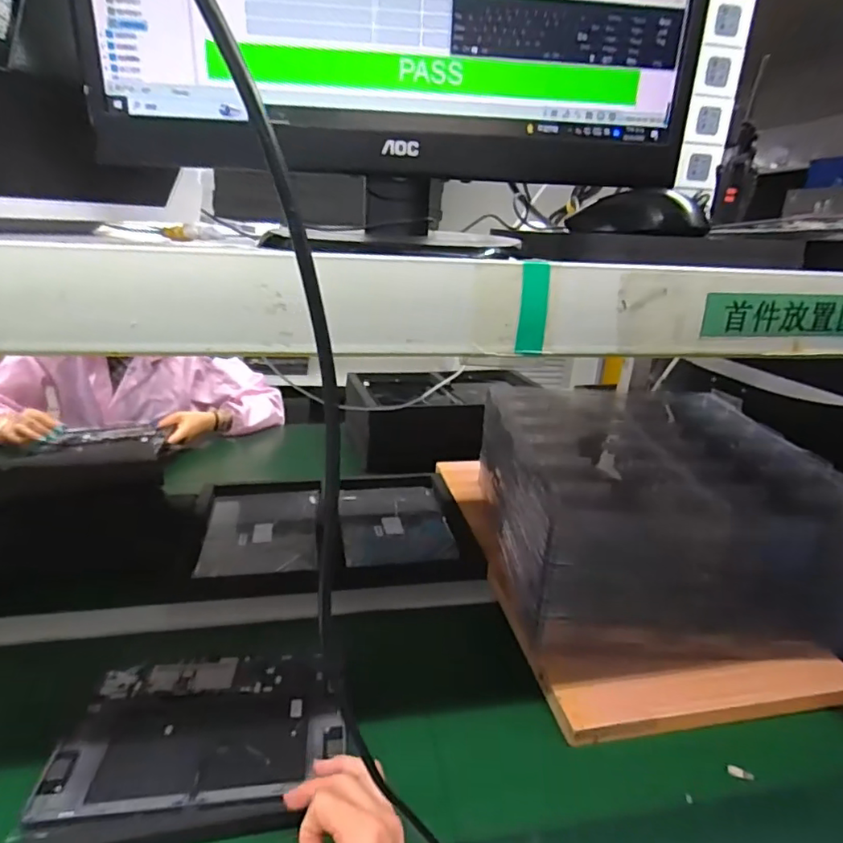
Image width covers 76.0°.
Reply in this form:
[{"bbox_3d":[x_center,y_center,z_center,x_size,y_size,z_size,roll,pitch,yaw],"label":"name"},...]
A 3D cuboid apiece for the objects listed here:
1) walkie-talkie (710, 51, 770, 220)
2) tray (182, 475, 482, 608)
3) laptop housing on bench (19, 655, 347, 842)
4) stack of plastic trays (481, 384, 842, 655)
[{"bbox_3d":[0.409,-0.346,0.684,0.042,0.174,0.030,13,22,26],"label":"walkie-talkie"},{"bbox_3d":[-0.143,0.167,0.877,0.414,0.035,0.326,-2,20,-13],"label":"tray"},{"bbox_3d":[-0.201,0.293,0.506,0.242,0.015,0.184,-1,20,-11],"label":"laptop housing on bench"},{"bbox_3d":[0.322,0.100,0.834,0.416,0.194,0.515,2,20,-4],"label":"stack of plastic trays"}]

